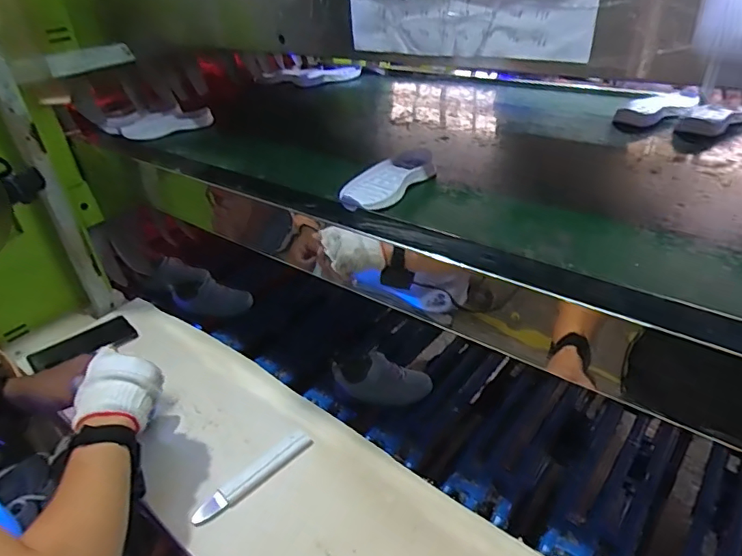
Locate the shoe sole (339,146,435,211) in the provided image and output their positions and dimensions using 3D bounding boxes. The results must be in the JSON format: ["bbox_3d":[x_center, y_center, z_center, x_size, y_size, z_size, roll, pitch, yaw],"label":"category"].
[{"bbox_3d":[0.020,-0.132,0.656,0.069,0.022,0.168,19,40,31],"label":"shoe sole"}]

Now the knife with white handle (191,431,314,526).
[{"bbox_3d":[-0.154,0.255,0.653,0.169,0.010,0.034,-29,41,-33],"label":"knife with white handle"}]

